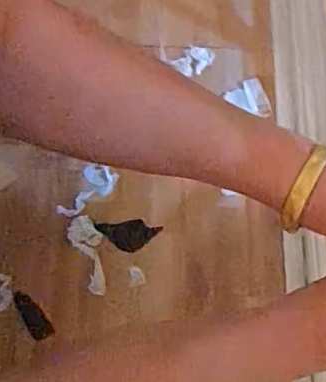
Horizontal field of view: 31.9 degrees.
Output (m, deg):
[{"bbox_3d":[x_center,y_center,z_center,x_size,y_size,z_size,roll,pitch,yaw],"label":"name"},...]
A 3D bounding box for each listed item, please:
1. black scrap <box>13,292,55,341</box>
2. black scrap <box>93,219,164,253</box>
[{"bbox_3d":[-0.159,0.152,0.696,0.026,0.004,0.066,-33,73,-12],"label":"black scrap"},{"bbox_3d":[-0.044,0.057,0.724,0.081,0.009,0.040,-4,70,-2],"label":"black scrap"}]

